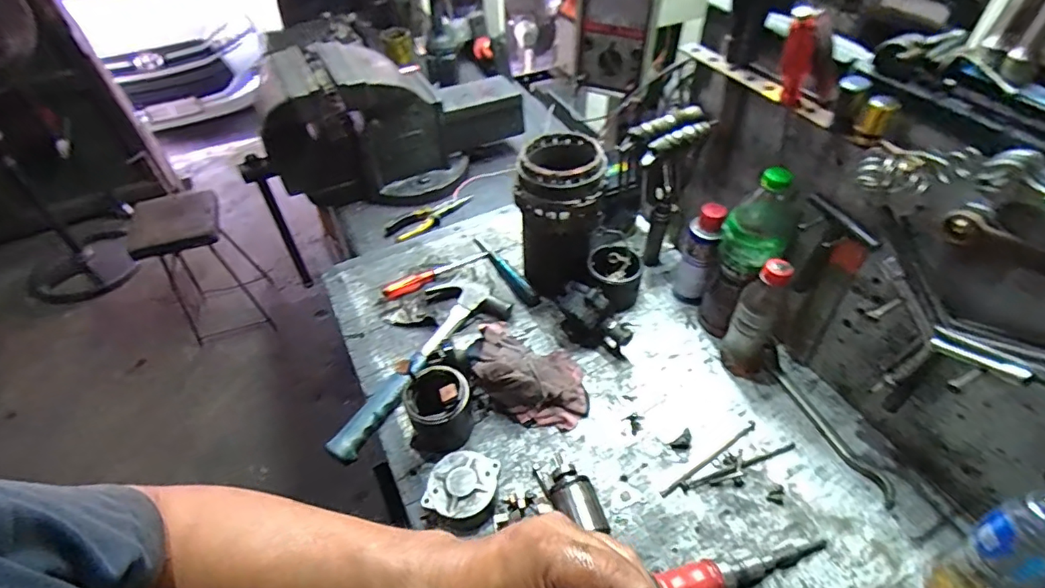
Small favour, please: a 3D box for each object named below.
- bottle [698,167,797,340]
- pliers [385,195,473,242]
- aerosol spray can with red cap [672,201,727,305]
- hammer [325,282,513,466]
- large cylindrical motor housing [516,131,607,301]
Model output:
[{"bbox_3d":[0.310,-0.045,0.694,0.077,0.263,0.081,-13,49,-10],"label":"bottle"},{"bbox_3d":[-0.184,-0.160,1.029,0.069,0.012,0.190,34,57,27],"label":"pliers"},{"bbox_3d":[0.263,-0.054,0.771,0.055,0.169,0.050,16,50,15],"label":"aerosol spray can with red cap"},{"bbox_3d":[-0.159,0.094,0.746,0.123,0.032,0.334,27,54,23],"label":"hammer"},{"bbox_3d":[0.059,-0.118,0.796,0.124,0.227,0.123,4,48,5],"label":"large cylindrical motor housing"}]

